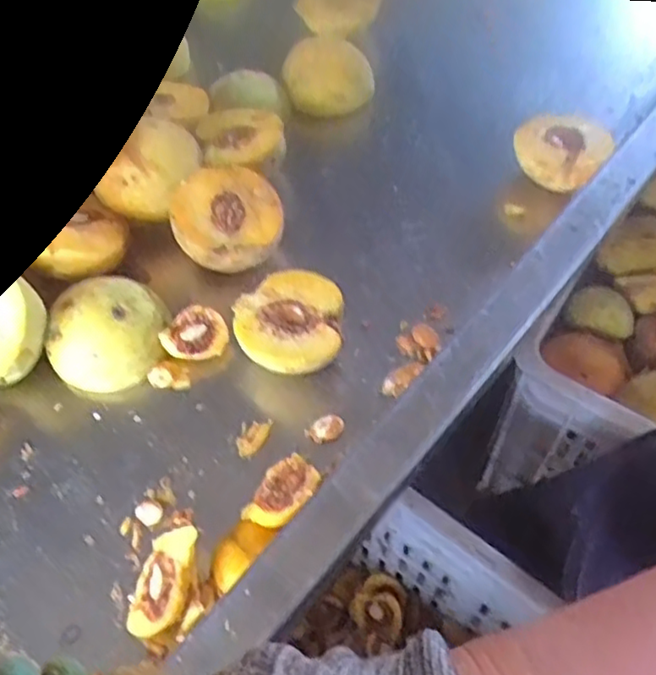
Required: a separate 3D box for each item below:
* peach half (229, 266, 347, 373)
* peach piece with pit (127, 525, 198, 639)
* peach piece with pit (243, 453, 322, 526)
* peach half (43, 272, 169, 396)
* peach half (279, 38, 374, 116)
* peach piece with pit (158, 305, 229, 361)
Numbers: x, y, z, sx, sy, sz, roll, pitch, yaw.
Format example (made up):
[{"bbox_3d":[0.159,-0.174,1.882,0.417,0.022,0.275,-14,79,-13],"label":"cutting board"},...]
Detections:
[{"bbox_3d":[-0.021,-0.006,0.379,0.058,0.026,0.063,5,56,5],"label":"peach half"},{"bbox_3d":[-0.076,0.114,0.310,0.026,0.020,0.046,4,56,4],"label":"peach piece with pit"},{"bbox_3d":[-0.021,0.078,0.334,0.028,0.021,0.039,19,58,14],"label":"peach piece with pit"},{"bbox_3d":[-0.127,-0.003,0.381,0.063,0.038,0.057,-3,55,-1],"label":"peach half"},{"bbox_3d":[0.000,-0.199,0.510,0.068,0.028,0.052,0,55,1],"label":"peach half"},{"bbox_3d":[-0.077,0.000,0.389,0.037,0.022,0.028,-8,56,-5],"label":"peach piece with pit"}]

